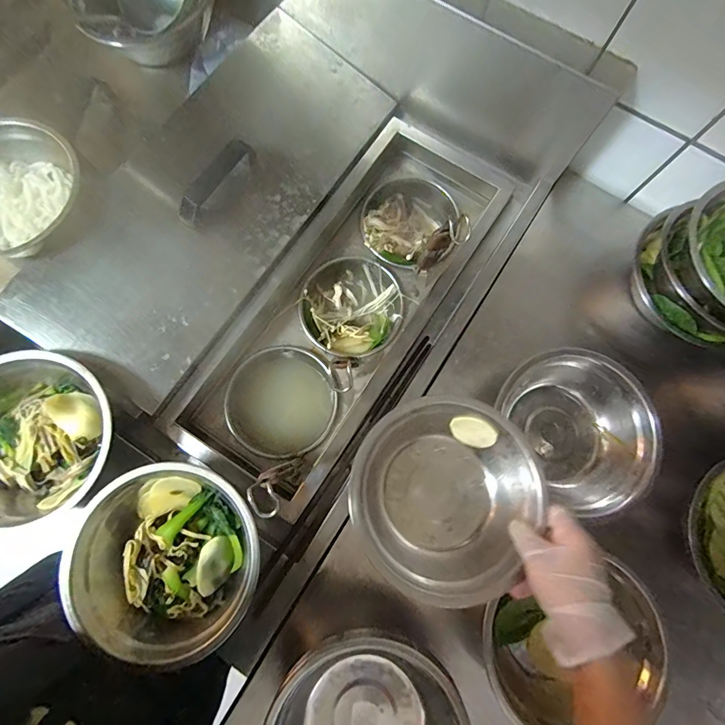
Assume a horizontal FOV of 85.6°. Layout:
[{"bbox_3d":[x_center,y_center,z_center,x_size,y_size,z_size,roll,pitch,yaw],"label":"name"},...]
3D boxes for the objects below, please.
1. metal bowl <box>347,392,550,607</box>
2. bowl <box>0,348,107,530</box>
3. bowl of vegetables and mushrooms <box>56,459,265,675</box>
[{"bbox_3d":[0.083,0.135,0.417,0.181,0.060,0.188,0,77,-1],"label":"metal bowl"},{"bbox_3d":[-0.385,0.084,0.450,0.169,0.080,0.185,0,77,-1],"label":"bowl"},{"bbox_3d":[-0.207,0.211,0.433,0.187,0.066,0.188,0,77,-1],"label":"bowl of vegetables and mushrooms"}]

